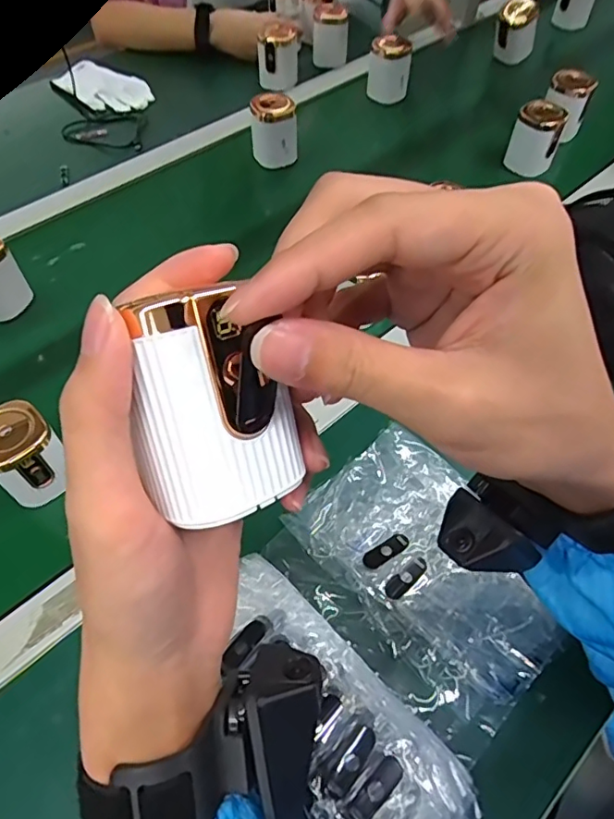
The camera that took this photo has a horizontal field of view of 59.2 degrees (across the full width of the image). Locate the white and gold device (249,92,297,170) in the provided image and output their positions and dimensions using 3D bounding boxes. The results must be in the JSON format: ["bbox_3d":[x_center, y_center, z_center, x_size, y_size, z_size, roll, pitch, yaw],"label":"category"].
[{"bbox_3d":[-0.045,-0.372,0.724,0.056,0.082,0.044,-5,56,-4],"label":"white and gold device"}]

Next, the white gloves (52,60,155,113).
[{"bbox_3d":[-0.319,-0.504,0.841,0.169,0.012,0.098,29,60,18],"label":"white gloves"}]

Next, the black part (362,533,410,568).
[{"bbox_3d":[0.061,0.109,0.417,0.038,0.004,0.014,-31,60,-5],"label":"black part"}]

